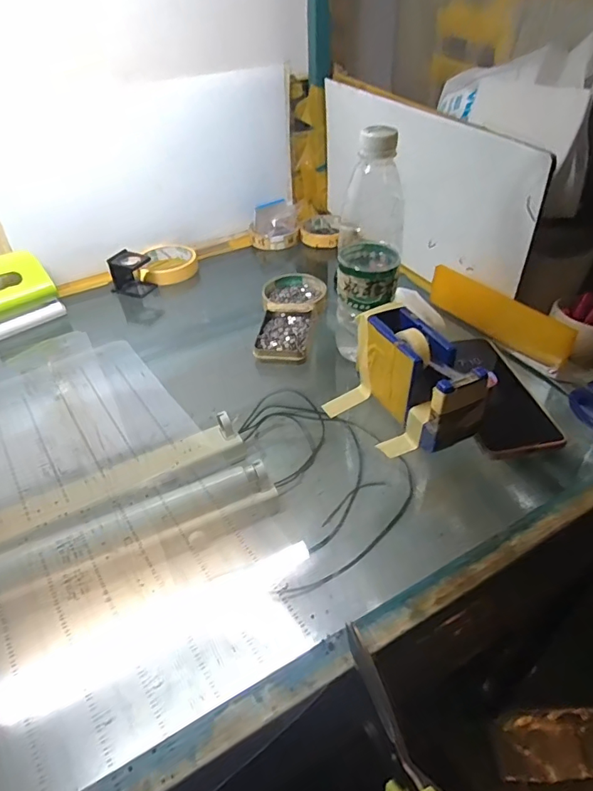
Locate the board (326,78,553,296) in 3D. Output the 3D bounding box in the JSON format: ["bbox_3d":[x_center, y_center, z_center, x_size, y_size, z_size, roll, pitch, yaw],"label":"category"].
[{"bbox_3d":[0.145,-0.276,0.641,0.015,0.189,0.412,-23,47,-16],"label":"board"}]

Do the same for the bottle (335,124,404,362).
[{"bbox_3d":[0.067,-0.139,0.479,0.065,0.217,0.077,-26,47,-24],"label":"bottle"}]

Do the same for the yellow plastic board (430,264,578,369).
[{"bbox_3d":[0.230,-0.094,0.561,0.013,0.052,0.182,-27,46,-25],"label":"yellow plastic board"}]

